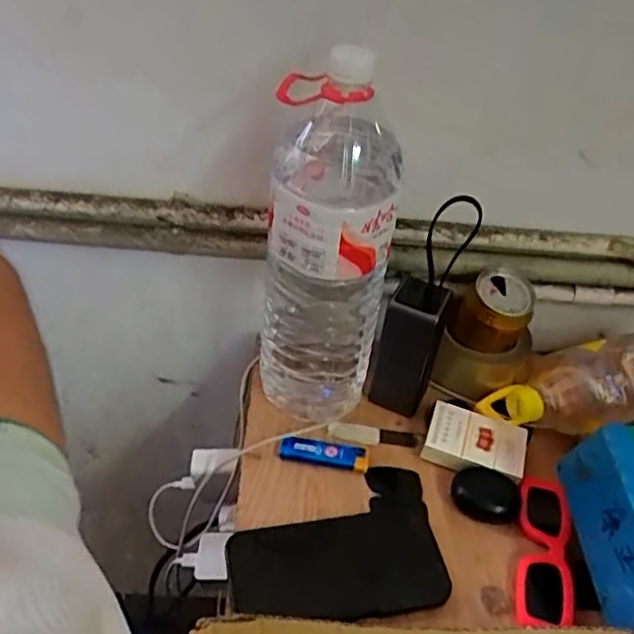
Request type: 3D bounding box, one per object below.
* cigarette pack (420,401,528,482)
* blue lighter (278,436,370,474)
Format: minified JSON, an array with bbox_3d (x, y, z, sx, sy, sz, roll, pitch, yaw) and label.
[{"bbox_3d":[0.146,0.116,0.596,0.088,0.022,0.061,17,39,12],"label":"cigarette pack"},{"bbox_3d":[0.007,0.123,0.585,0.080,0.015,0.022,11,38,4],"label":"blue lighter"}]

